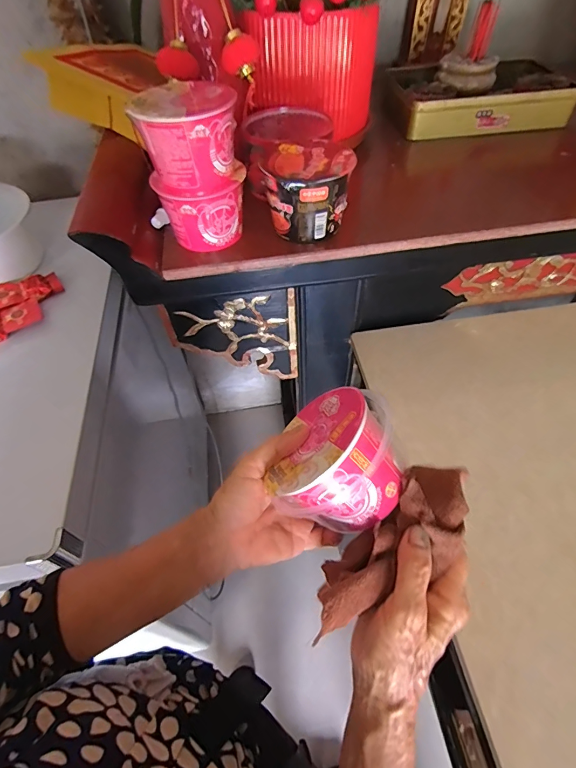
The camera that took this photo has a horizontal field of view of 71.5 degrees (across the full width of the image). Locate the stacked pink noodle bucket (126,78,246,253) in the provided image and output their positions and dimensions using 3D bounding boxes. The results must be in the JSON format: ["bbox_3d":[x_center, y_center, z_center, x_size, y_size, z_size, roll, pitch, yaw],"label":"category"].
[{"bbox_3d":[-0.096,-0.221,0.415,0.095,0.132,0.089,-13,53,-7],"label":"stacked pink noodle bucket"}]

